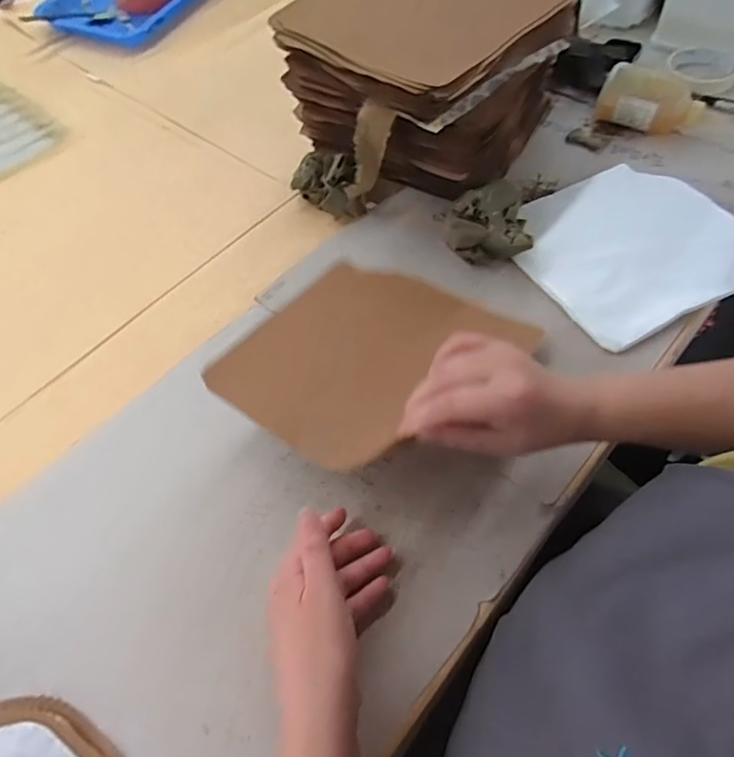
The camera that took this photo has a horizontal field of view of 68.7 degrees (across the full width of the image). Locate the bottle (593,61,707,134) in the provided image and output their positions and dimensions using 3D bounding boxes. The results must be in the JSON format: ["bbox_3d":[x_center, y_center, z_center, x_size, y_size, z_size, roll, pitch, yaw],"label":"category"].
[{"bbox_3d":[0.364,-0.360,0.685,0.128,0.053,0.058,19,62,15],"label":"bottle"}]

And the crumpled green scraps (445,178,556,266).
[{"bbox_3d":[0.134,-0.167,0.580,0.093,0.054,0.090,11,60,10],"label":"crumpled green scraps"}]

